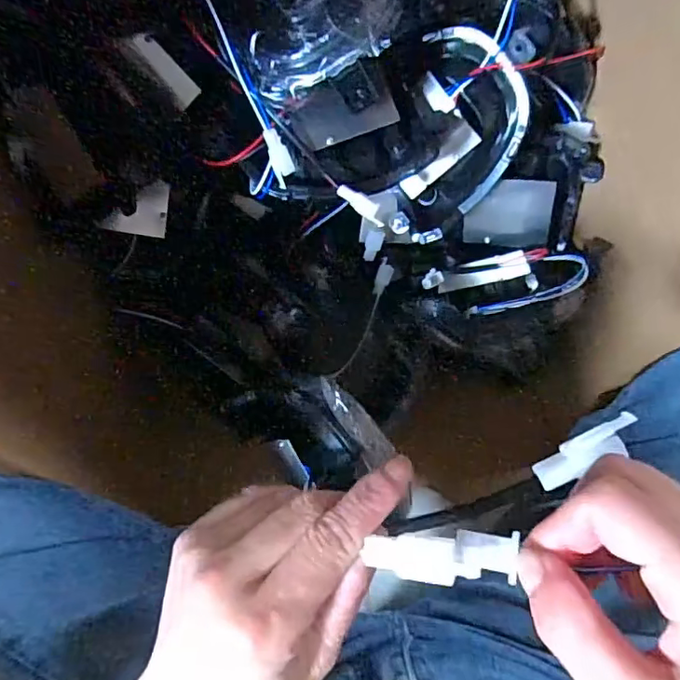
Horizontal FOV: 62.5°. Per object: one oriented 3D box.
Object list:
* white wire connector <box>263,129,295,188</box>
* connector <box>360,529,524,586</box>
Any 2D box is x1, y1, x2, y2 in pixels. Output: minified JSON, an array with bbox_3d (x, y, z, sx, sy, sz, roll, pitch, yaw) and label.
[{"bbox_3d":[-0.039,-0.121,0.373,0.015,0.004,0.037,-16,109,4],"label":"white wire connector"},{"bbox_3d":[0.034,0.071,0.183,0.047,0.009,0.014,-4,91,8],"label":"connector"}]

